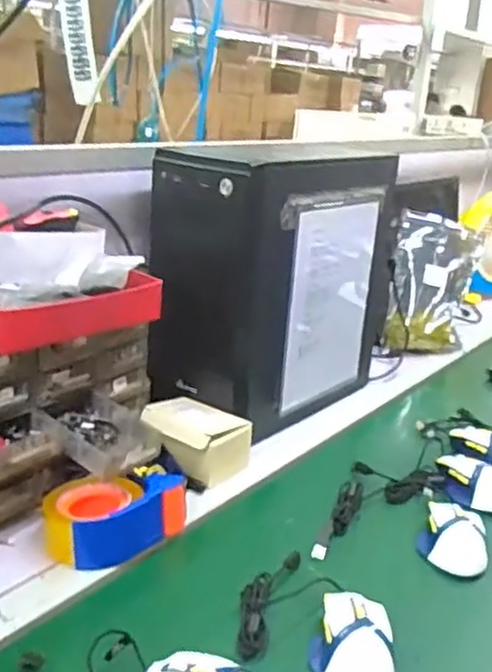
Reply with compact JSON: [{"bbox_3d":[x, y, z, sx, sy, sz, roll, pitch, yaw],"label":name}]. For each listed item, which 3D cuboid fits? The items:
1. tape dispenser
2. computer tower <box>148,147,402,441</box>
[{"bbox_3d":[-0.146,0.193,0.769,0.143,0.059,0.098,-11,26,-36],"label":"tape dispenser"},{"bbox_3d":[0.045,-0.080,1.070,0.182,0.378,0.387,21,26,37],"label":"computer tower"}]

